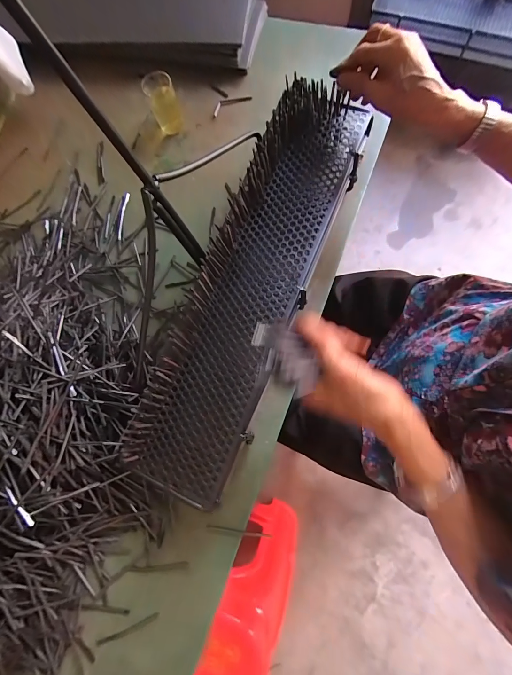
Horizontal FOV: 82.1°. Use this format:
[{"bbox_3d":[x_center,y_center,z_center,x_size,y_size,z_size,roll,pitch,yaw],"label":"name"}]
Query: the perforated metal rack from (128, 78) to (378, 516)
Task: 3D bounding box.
[{"bbox_3d":[-0.004,-0.079,0.400,0.142,0.041,0.589,22,84,6],"label":"perforated metal rack"}]

